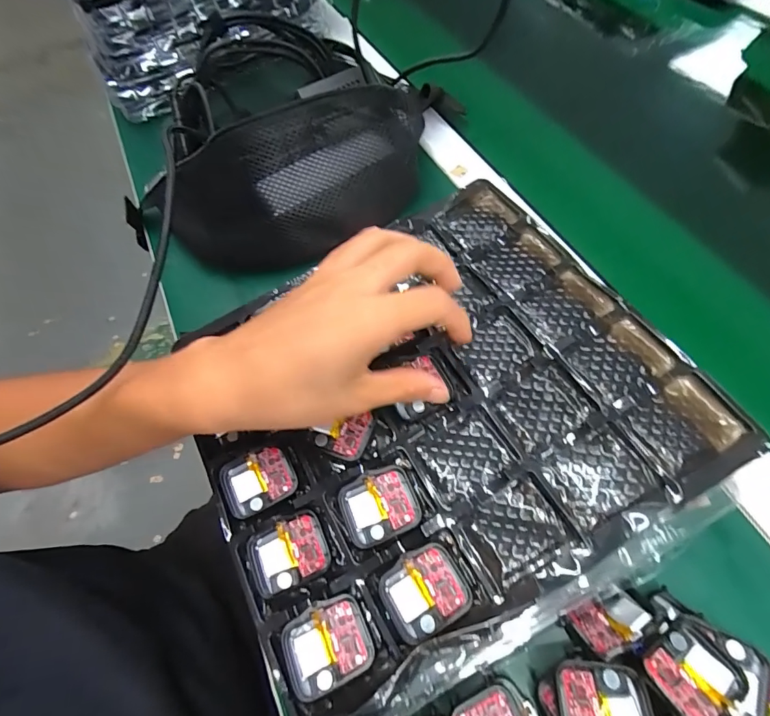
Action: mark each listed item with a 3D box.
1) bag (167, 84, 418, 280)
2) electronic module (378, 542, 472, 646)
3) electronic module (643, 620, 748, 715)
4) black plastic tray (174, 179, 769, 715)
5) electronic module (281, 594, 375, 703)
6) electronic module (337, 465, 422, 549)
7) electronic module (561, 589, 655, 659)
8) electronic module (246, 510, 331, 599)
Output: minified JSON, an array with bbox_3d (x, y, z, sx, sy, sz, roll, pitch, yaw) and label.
[{"bbox_3d":[-0.067,-0.161,0.386,0.250,0.101,0.117,-23,61,-6],"label":"bag"},{"bbox_3d":[0.020,0.122,0.229,0.042,0.008,0.037,-31,62,-10],"label":"electronic module"},{"bbox_3d":[0.152,0.154,0.215,0.041,0.005,0.035,-20,46,-20],"label":"electronic module"},{"bbox_3d":[0.025,0.021,0.277,0.277,0.032,0.256,-28,64,-12],"label":"black plastic tray"},{"bbox_3d":[-0.030,0.144,0.219,0.043,0.009,0.036,-25,61,-7],"label":"electronic module"},{"bbox_3d":[-0.003,0.085,0.250,0.043,0.009,0.036,-23,61,-6],"label":"electronic module"},{"bbox_3d":[0.121,0.144,0.235,0.041,0.029,0.006,-24,108,4],"label":"electronic module"},{"bbox_3d":[-0.054,0.108,0.243,0.043,0.006,0.034,-23,61,-6],"label":"electronic module"}]

